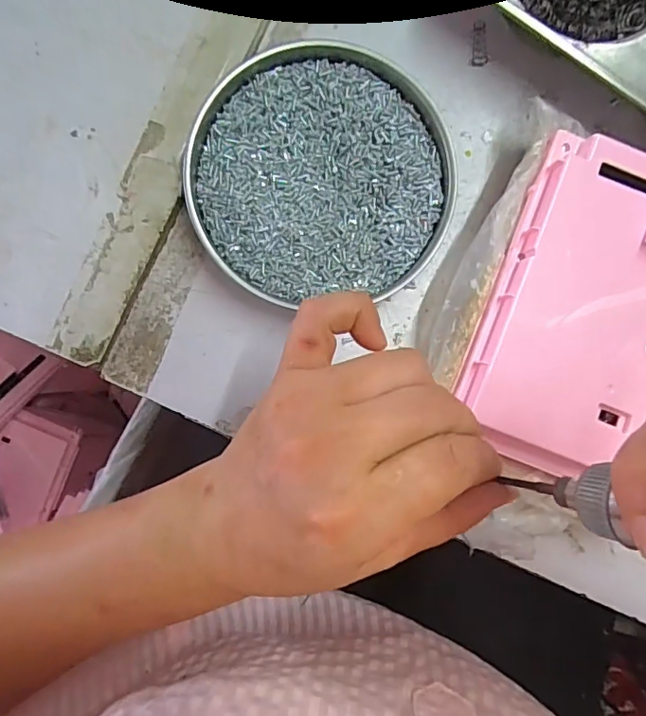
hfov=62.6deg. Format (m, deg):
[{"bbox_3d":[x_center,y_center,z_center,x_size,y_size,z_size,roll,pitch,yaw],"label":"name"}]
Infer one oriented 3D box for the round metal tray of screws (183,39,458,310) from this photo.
[{"bbox_3d":[-0.001,-0.098,0.282,0.132,0.023,0.129,-5,92,-1],"label":"round metal tray of screws"}]

